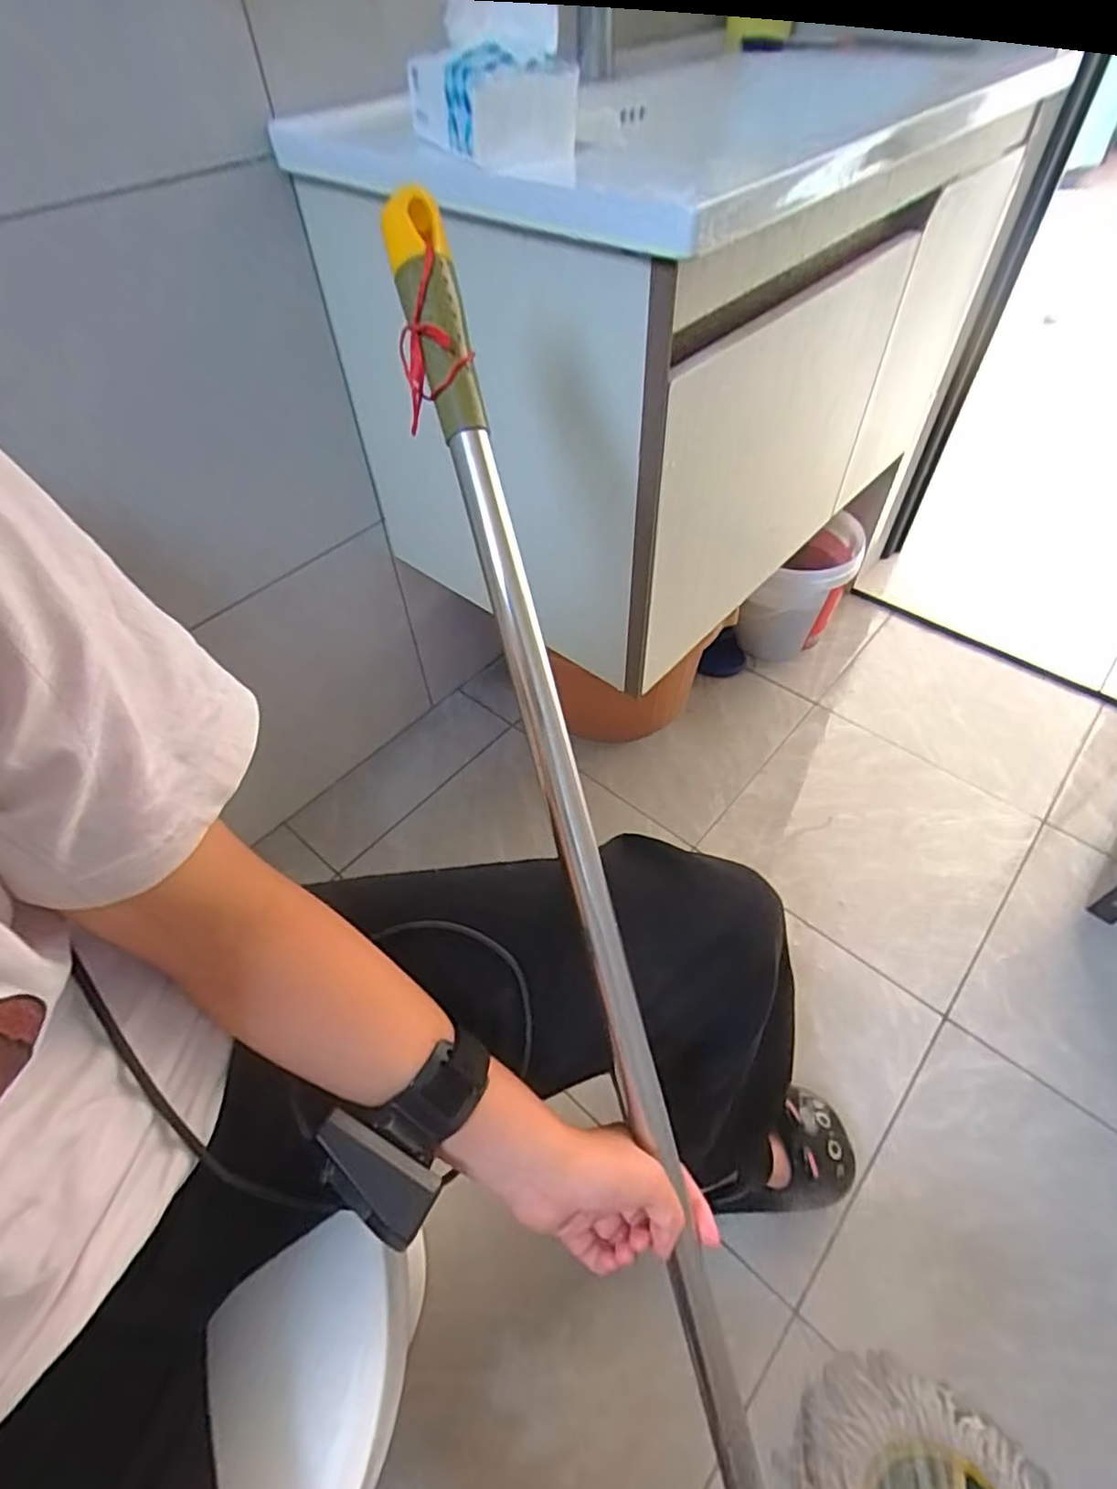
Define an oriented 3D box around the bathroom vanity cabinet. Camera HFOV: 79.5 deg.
[{"bbox_3d":[0.134,-0.446,0.764,0.401,0.494,0.567,32,58,27],"label":"bathroom vanity cabinet"}]

